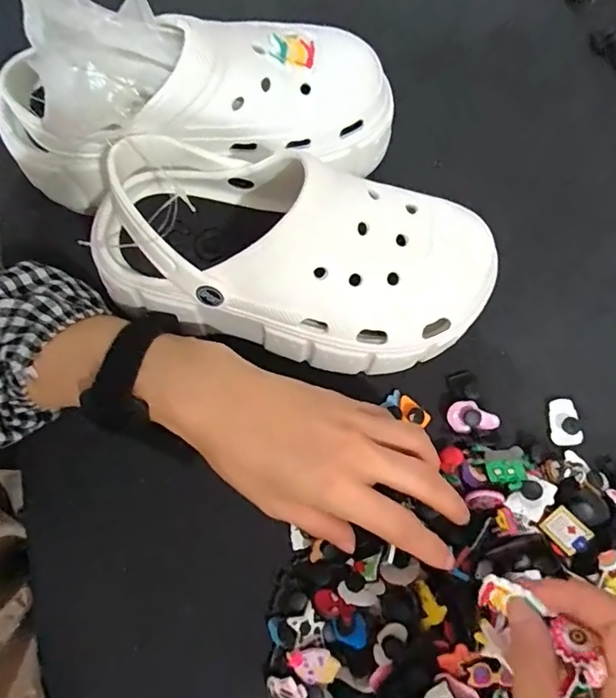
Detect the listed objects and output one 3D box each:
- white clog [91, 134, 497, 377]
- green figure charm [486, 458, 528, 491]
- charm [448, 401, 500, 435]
[{"bbox_3d":[-0.008,-0.053,0.295,0.229,0.084,0.097,10,76,2],"label":"white clog"},{"bbox_3d":[0.124,0.078,0.315,0.022,0.004,0.019,-13,53,9],"label":"green figure charm"},{"bbox_3d":[0.111,0.045,0.341,0.032,0.007,0.021,-11,76,-3],"label":"charm"}]

